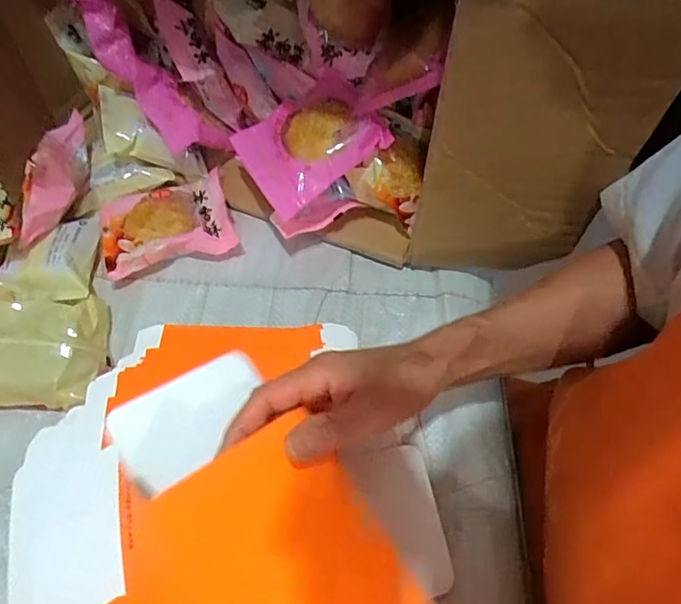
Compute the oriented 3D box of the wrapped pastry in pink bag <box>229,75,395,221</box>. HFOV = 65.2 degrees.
[{"bbox_3d":[-0.028,-0.140,0.467,0.115,0.032,0.103,-40,67,1],"label":"wrapped pastry in pink bag"}]

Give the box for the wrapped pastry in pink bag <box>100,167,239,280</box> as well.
[{"bbox_3d":[-0.165,-0.073,0.506,0.119,0.032,0.092,-17,60,-10],"label":"wrapped pastry in pink bag"}]

